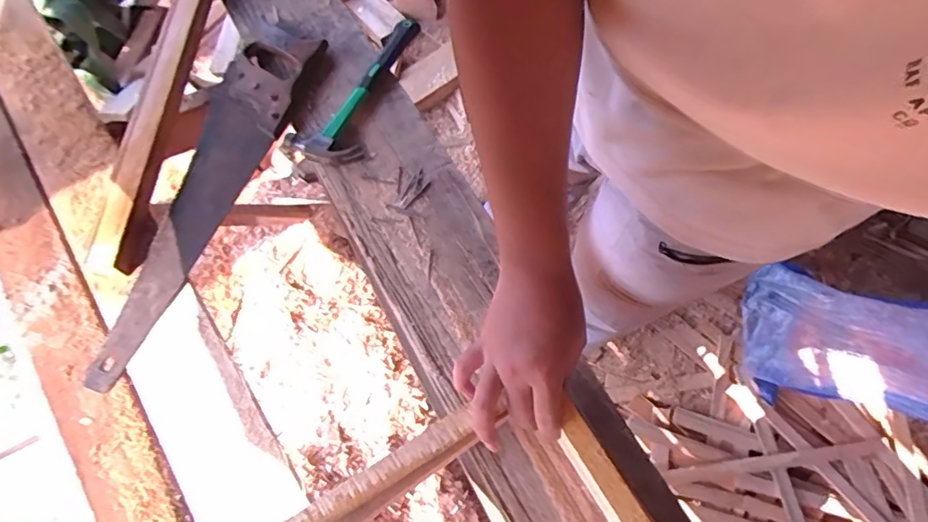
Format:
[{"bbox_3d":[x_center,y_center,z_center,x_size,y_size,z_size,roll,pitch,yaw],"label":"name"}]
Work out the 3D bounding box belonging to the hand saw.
[{"bbox_3d":[-0.319,-0.096,0.678,0.112,0.031,0.517,14,67,5],"label":"hand saw"}]

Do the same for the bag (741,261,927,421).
[{"bbox_3d":[0.886,0.185,1.090,0.610,0.088,0.316,15,64,34],"label":"bag"}]

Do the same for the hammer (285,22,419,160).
[{"bbox_3d":[-0.139,-0.241,0.735,0.090,0.023,0.265,19,68,7],"label":"hammer"}]

